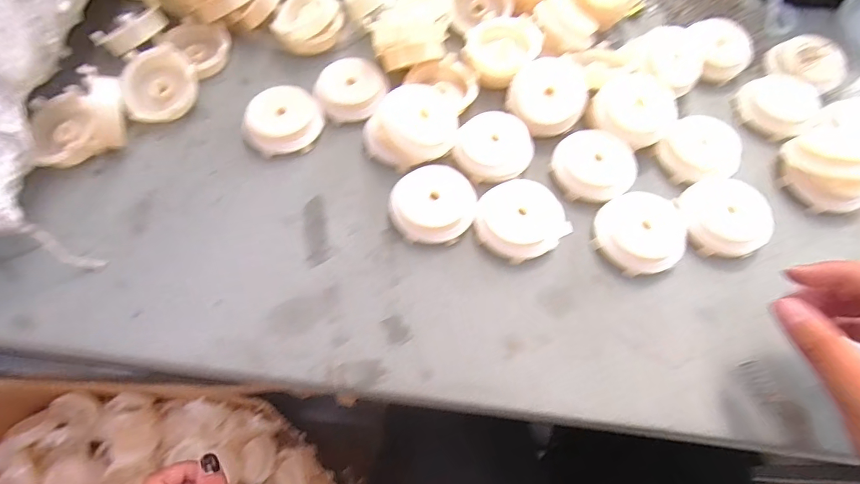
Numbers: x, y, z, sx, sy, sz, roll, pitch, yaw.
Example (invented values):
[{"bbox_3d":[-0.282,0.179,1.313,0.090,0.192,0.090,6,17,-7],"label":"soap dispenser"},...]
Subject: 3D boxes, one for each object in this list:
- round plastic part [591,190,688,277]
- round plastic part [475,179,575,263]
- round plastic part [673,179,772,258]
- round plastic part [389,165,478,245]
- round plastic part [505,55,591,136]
[{"bbox_3d":[0.148,-0.007,0.308,0.060,0.015,0.057,1,63,-3],"label":"round plastic part"},{"bbox_3d":[0.062,-0.016,0.307,0.059,0.016,0.056,1,63,-3],"label":"round plastic part"},{"bbox_3d":[0.207,-0.018,0.312,0.058,0.016,0.058,-24,67,-14],"label":"round plastic part"},{"bbox_3d":[0.002,-0.027,0.309,0.058,0.016,0.053,1,63,-3],"label":"round plastic part"},{"bbox_3d":[0.093,-0.118,0.344,0.061,0.022,0.059,1,66,-1],"label":"round plastic part"}]

